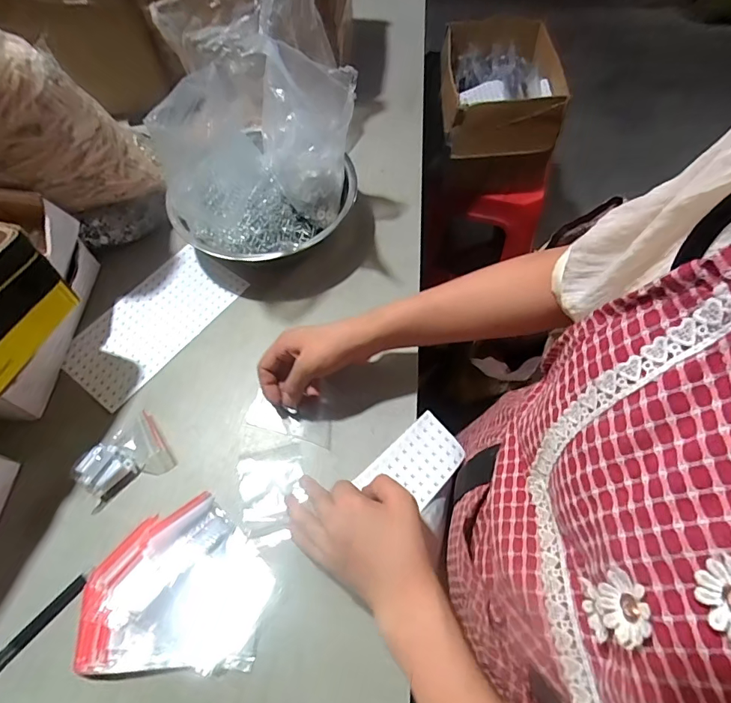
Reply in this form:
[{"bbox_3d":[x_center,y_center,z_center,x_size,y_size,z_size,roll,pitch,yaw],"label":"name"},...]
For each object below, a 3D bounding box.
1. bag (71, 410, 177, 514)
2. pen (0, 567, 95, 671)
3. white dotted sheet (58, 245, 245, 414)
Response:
[{"bbox_3d":[-0.265,0.113,0.475,0.087,0.036,0.071,-32,66,-16],"label":"bag"},{"bbox_3d":[-0.311,0.260,0.409,0.016,0.009,0.133,36,68,18],"label":"pen"},{"bbox_3d":[-0.280,-0.043,0.585,0.126,0.007,0.232,33,67,17],"label":"white dotted sheet"}]

